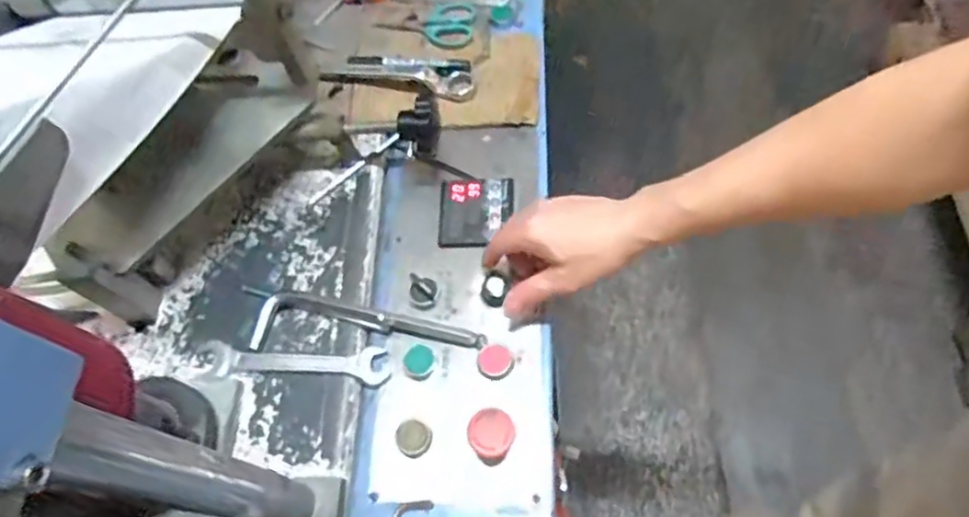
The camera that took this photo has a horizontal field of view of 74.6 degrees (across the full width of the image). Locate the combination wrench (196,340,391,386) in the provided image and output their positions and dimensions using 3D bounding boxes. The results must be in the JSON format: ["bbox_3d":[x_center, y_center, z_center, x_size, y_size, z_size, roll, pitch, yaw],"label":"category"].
[{"bbox_3d":[-0.170,0.091,0.562,0.170,0.009,0.032,2,65,8],"label":"combination wrench"}]

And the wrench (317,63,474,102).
[{"bbox_3d":[-0.091,-0.196,0.690,0.163,0.018,0.036,8,66,11],"label":"wrench"}]

